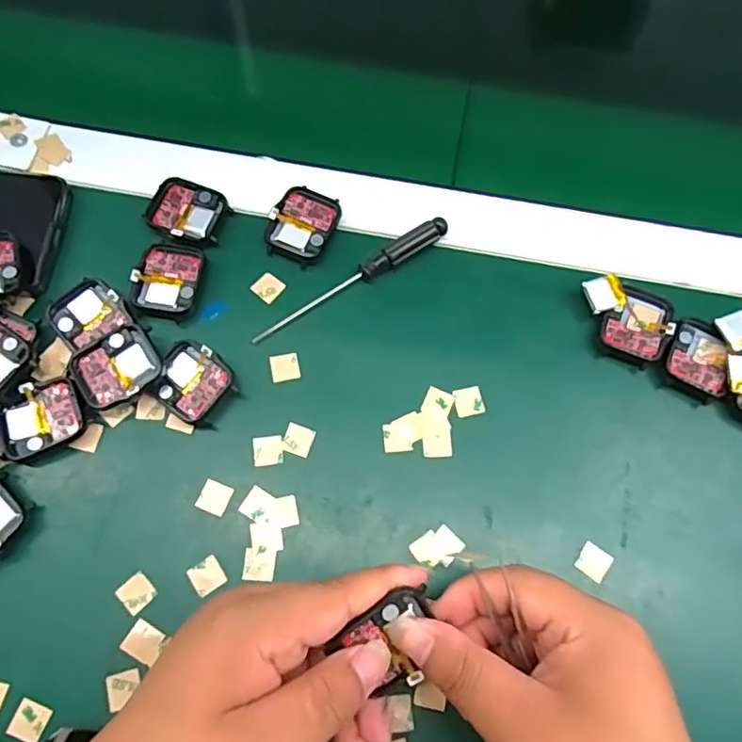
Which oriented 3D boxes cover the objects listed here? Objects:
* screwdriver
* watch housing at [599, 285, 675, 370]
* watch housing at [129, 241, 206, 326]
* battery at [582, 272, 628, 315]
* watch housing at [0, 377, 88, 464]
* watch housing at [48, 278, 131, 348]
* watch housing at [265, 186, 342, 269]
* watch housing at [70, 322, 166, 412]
[{"bbox_3d":[-0.011,-0.055,0.344,0.130,0.011,0.013,-30,76,-10],"label":"screwdriver"},{"bbox_3d":[0.153,-0.026,0.340,0.036,0.008,0.045,20,73,5],"label":"watch housing"},{"bbox_3d":[-0.117,-0.053,0.339,0.035,0.005,0.046,14,73,3],"label":"watch housing"},{"bbox_3d":[0.133,-0.044,0.336,0.023,0.004,0.020,-20,87,-8],"label":"battery"},{"bbox_3d":[-0.174,0.025,0.313,0.043,0.011,0.037,-30,76,-10],"label":"watch housing"},{"bbox_3d":[-0.158,-0.031,0.330,0.037,0.005,0.035,-39,78,-12],"label":"watch housing"},{"bbox_3d":[-0.041,-0.088,0.355,0.037,0.006,0.046,23,73,5],"label":"watch housing"},{"bbox_3d":[-0.137,-0.001,0.317,0.044,0.011,0.038,-37,77,-12],"label":"watch housing"}]

